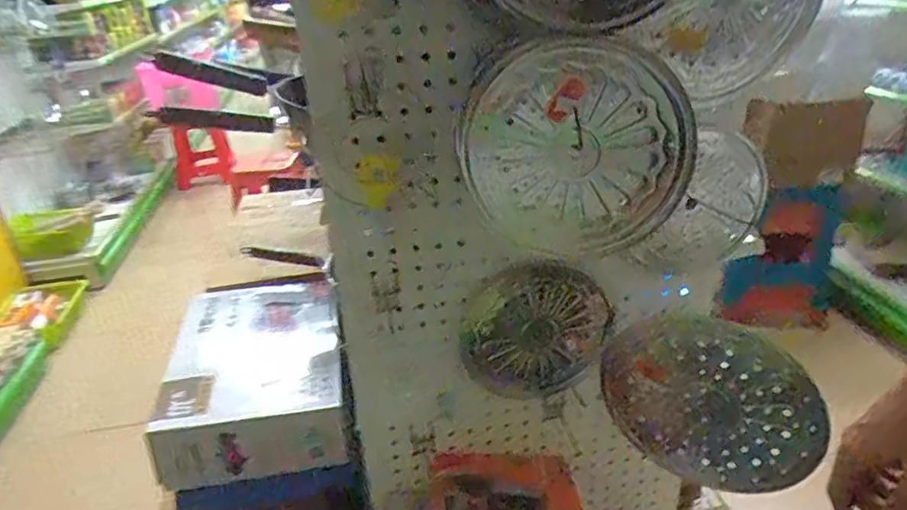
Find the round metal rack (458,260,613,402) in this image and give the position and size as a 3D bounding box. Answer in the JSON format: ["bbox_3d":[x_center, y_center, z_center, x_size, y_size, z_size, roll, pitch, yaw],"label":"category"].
[{"bbox_3d":[0.131,0.126,0.960,0.235,0.255,0.013,-6,28,-6],"label":"round metal rack"}]

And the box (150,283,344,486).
[{"bbox_3d":[-0.385,0.232,1.193,0.314,0.158,0.440,-8,28,-10],"label":"box"}]

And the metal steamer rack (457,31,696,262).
[{"bbox_3d":[0.137,-0.120,0.711,0.254,0.245,0.055,3,28,12],"label":"metal steamer rack"}]

